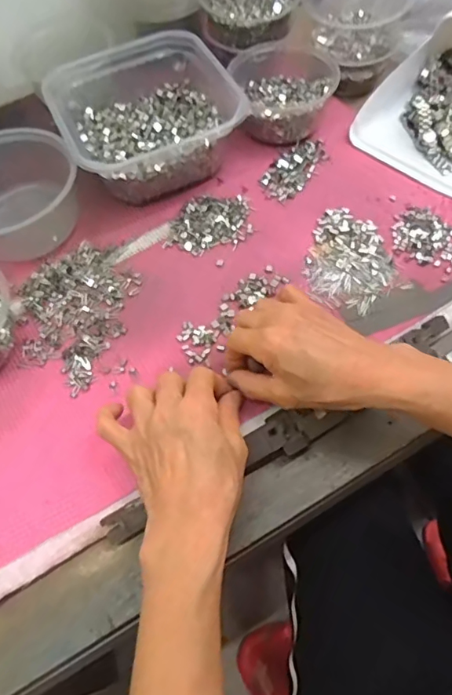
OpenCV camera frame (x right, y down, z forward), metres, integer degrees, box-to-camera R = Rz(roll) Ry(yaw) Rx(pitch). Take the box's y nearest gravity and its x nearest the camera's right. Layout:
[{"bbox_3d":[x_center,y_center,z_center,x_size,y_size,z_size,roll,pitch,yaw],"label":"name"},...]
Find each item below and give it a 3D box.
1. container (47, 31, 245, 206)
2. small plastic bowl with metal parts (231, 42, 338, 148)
[{"bbox_3d":[-0.084,-0.237,0.516,0.169,0.071,0.160,-25,65,-9],"label":"container"},{"bbox_3d":[0.064,-0.285,0.547,0.112,0.044,0.130,-10,65,-3],"label":"small plastic bowl with metal parts"}]

